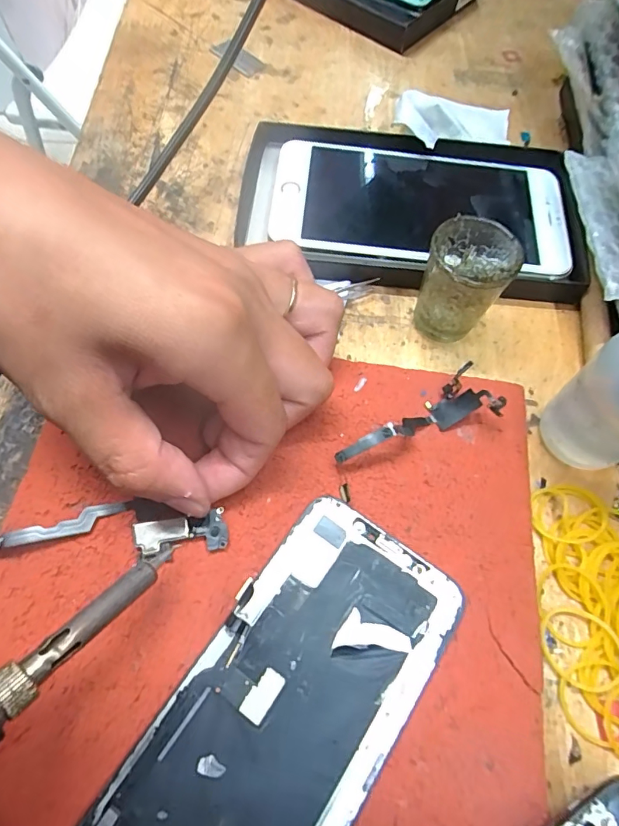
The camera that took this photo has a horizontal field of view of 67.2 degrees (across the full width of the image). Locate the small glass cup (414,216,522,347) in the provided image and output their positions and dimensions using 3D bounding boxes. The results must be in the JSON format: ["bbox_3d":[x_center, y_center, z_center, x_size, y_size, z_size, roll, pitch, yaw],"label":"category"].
[{"bbox_3d":[0.066,-0.055,0.207,0.035,0.049,0.033,1,66,-1],"label":"small glass cup"}]

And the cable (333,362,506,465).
[{"bbox_3d":[0.045,0.008,0.192,0.067,0.017,0.023,-32,71,-14],"label":"cable"}]

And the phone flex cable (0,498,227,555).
[{"bbox_3d":[-0.079,0.047,0.175,0.094,0.006,0.026,-6,66,-8],"label":"phone flex cable"}]

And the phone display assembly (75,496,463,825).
[{"bbox_3d":[-0.008,0.100,0.154,0.070,0.005,0.139,33,69,12],"label":"phone display assembly"}]

